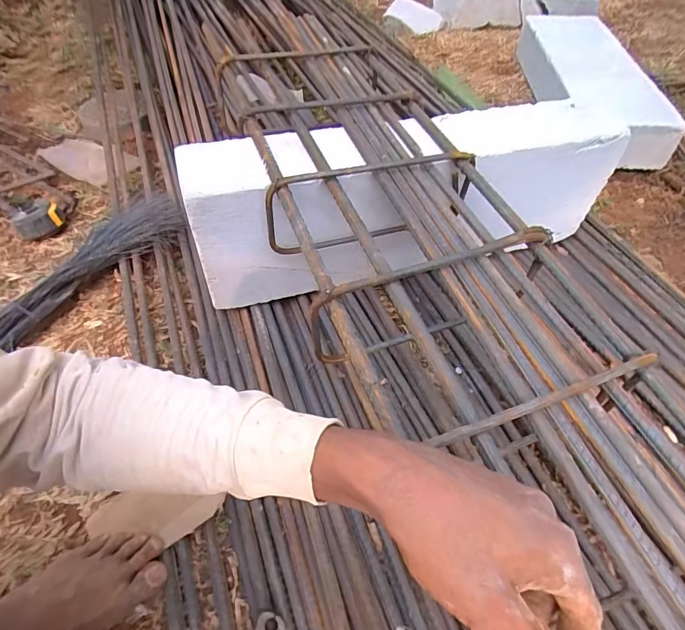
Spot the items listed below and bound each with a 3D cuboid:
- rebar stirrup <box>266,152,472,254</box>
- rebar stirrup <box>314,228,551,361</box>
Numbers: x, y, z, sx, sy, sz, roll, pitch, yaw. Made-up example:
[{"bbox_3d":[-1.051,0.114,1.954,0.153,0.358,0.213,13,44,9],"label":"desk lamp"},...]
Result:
[{"bbox_3d":[0.027,-0.128,0.516,0.232,0.114,0.017,-12,54,-11],"label":"rebar stirrup"},{"bbox_3d":[0.083,-0.016,0.433,0.236,0.115,0.017,-18,55,-14],"label":"rebar stirrup"}]

